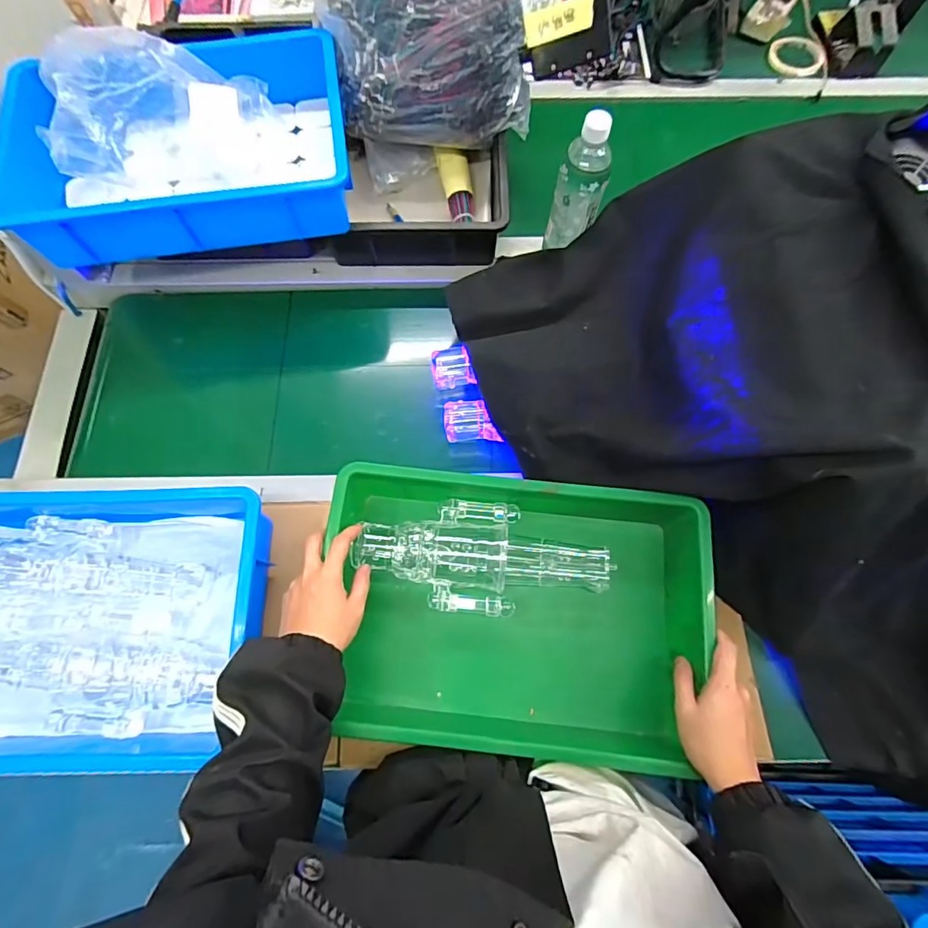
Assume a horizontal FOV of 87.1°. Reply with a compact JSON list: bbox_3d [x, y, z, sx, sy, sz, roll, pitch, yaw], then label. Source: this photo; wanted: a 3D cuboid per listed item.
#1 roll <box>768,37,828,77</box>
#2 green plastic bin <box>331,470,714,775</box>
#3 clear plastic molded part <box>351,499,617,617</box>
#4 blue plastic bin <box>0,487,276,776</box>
[{"bbox_3d":[0.599,-0.738,0.883,0.101,0.014,0.101,0,72,0],"label":"roll"},{"bbox_3d":[0.054,0.162,0.553,0.402,0.101,0.279,5,72,2],"label":"green plastic bin"},{"bbox_3d":[0.023,0.108,0.573,0.287,0.062,0.126,6,72,1],"label":"clear plastic molded part"},{"bbox_3d":[-0.426,0.173,0.539,0.400,0.107,0.294,0,72,0],"label":"blue plastic bin"}]

